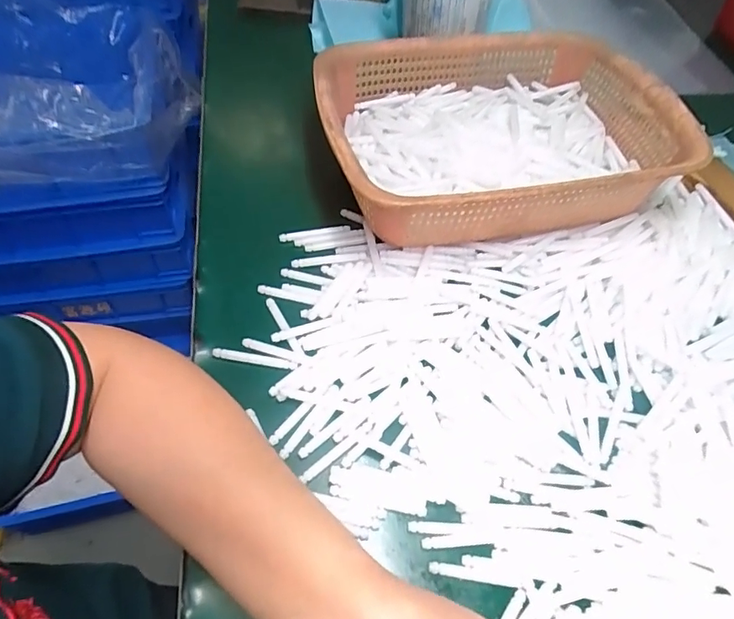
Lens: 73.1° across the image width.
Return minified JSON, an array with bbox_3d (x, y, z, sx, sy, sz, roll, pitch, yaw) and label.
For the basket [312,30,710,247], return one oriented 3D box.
[{"bbox_3d":[0.108,-0.153,0.432,0.293,0.076,0.205,-9,58,-8],"label":"basket"}]

